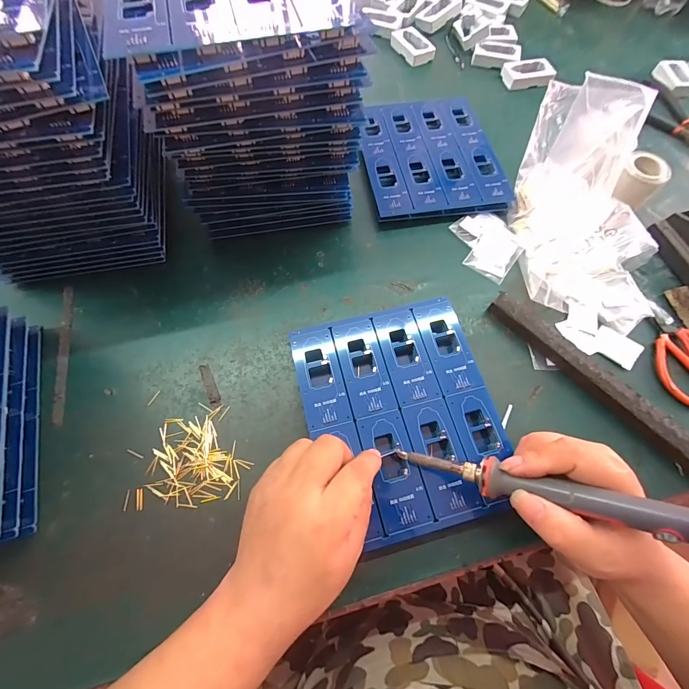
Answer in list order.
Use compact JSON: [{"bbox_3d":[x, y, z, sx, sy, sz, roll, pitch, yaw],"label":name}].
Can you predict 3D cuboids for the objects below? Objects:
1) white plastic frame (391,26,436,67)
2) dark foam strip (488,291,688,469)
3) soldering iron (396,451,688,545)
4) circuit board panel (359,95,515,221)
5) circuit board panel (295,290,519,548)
[{"bbox_3d":[0.106,-0.465,0.523,0.043,0.014,0.072,-28,71,-11],"label":"white plastic frame"},{"bbox_3d":[0.237,0.035,0.316,0.022,0.020,0.236,-41,74,-15],"label":"dark foam strip"},{"bbox_3d":[0.142,0.098,0.216,0.222,0.019,0.021,4,65,32],"label":"soldering iron"},{"bbox_3d":[0.103,-0.238,0.425,0.163,0.017,0.186,-11,69,-5],"label":"circuit board panel"},{"bbox_3d":[0.049,0.060,0.299,0.159,0.013,0.192,-13,69,-6],"label":"circuit board panel"}]

